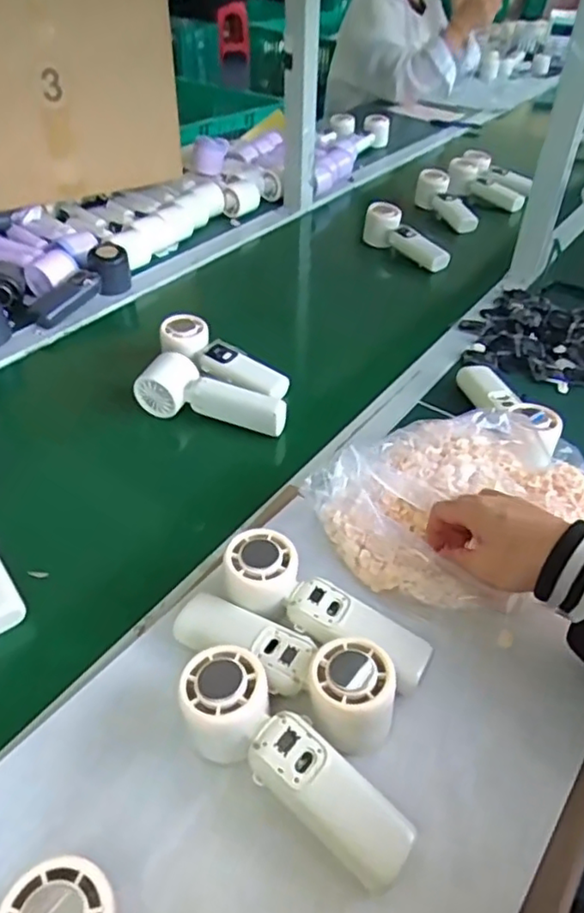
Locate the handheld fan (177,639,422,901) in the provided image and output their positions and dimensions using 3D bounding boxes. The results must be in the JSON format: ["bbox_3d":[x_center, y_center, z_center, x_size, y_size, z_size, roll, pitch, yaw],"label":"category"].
[{"bbox_3d":[-0.004,0.191,0.388,0.168,0.053,0.056,33,50,27],"label":"handheld fan"}]

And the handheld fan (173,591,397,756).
[{"bbox_3d":[-0.011,0.141,0.436,0.168,0.053,0.061,22,46,18],"label":"handheld fan"}]

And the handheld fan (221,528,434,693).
[{"bbox_3d":[0.024,0.112,0.473,0.166,0.047,0.055,22,46,17],"label":"handheld fan"}]

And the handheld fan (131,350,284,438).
[{"bbox_3d":[-0.084,-0.069,0.694,0.167,0.049,0.047,14,44,10],"label":"handheld fan"}]

